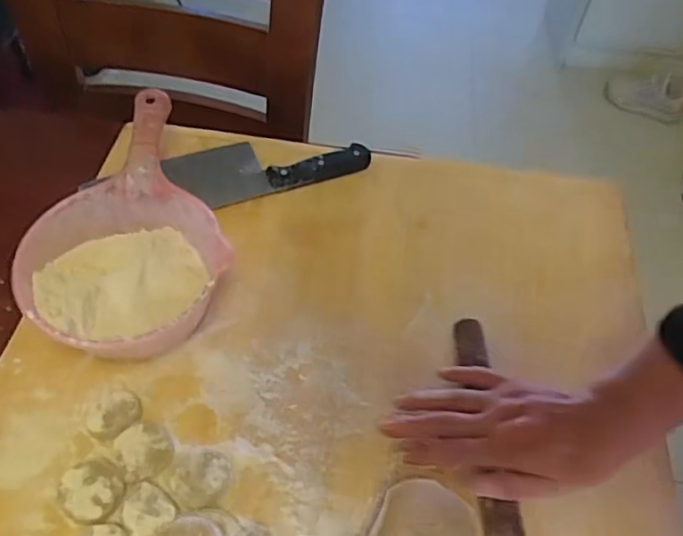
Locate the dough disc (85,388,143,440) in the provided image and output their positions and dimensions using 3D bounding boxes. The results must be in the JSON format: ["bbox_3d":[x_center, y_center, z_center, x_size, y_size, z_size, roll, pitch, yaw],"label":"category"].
[{"bbox_3d":[-0.177,0.113,0.466,0.037,0.016,0.041,39,60,23],"label":"dough disc"}]

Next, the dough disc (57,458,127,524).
[{"bbox_3d":[-0.179,0.160,0.434,0.044,0.014,0.044,2,53,-2],"label":"dough disc"}]

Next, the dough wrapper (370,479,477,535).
[{"bbox_3d":[0.059,0.186,0.424,0.068,0.013,0.068,25,58,7],"label":"dough wrapper"}]

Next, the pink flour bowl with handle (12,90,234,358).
[{"bbox_3d":[-0.178,-0.029,0.528,0.157,0.094,0.257,-5,54,-7],"label":"pink flour bowl with handle"}]

